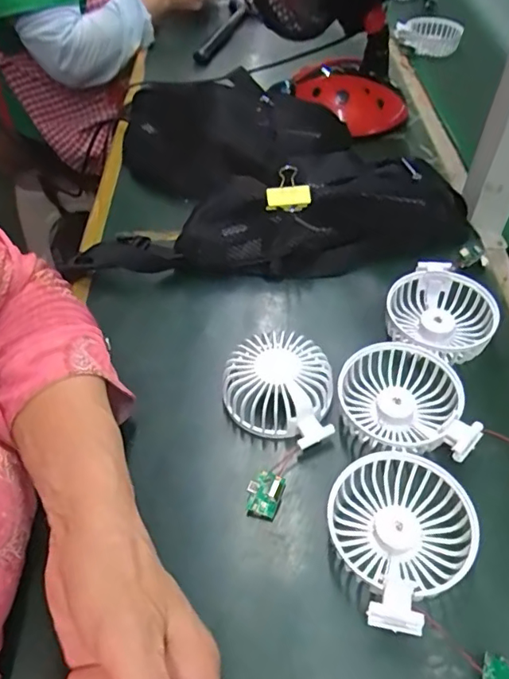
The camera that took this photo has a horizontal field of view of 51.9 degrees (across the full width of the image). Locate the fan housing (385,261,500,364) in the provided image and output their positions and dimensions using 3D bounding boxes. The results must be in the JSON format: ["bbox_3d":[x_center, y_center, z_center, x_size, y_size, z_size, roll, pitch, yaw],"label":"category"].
[{"bbox_3d":[0.155,-0.016,0.447,0.085,0.034,0.095,36,59,28],"label":"fan housing"}]

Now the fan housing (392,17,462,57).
[{"bbox_3d":[0.279,-0.490,0.841,0.097,0.026,0.101,19,53,17],"label":"fan housing"}]

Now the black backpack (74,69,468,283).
[{"bbox_3d":[0.019,-0.186,0.572,0.383,0.076,0.279,3,50,4],"label":"black backpack"}]

